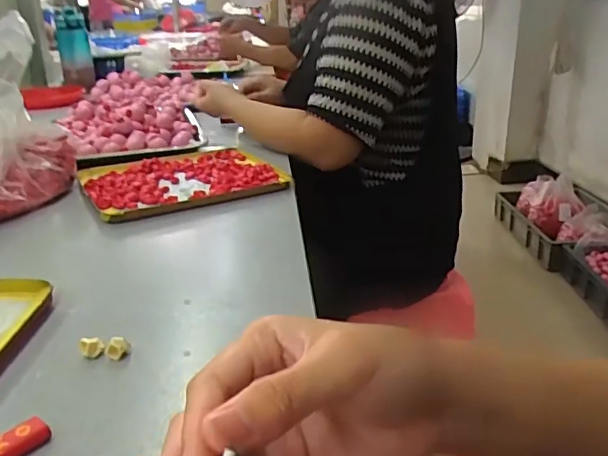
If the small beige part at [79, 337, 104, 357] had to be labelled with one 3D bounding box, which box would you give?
[{"bbox_3d":[-0.152,0.085,0.402,0.015,0.014,0.010,-3,23,-9],"label":"small beige part"}]

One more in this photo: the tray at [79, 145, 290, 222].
[{"bbox_3d":[-0.166,-0.072,0.771,0.252,0.015,0.214,-15,26,-28],"label":"tray"}]

